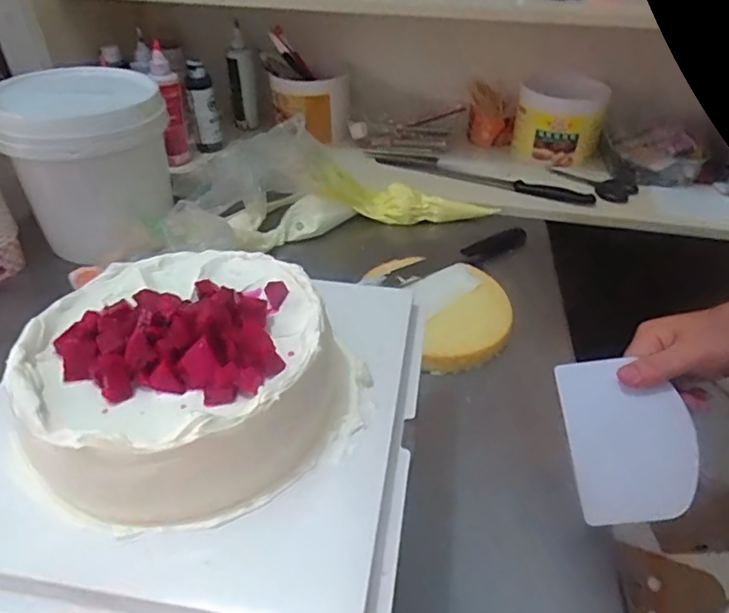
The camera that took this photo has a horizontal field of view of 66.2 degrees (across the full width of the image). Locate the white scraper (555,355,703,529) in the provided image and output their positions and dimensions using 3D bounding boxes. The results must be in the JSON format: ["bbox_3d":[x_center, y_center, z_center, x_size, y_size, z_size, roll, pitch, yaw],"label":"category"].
[{"bbox_3d":[0.215,0.105,0.452,0.095,0.006,0.126,-7,72,6],"label":"white scraper"}]

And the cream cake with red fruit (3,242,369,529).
[{"bbox_3d":[-0.111,0.031,0.352,0.192,0.066,0.191,-31,48,-33],"label":"cream cake with red fruit"}]

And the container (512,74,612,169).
[{"bbox_3d":[0.337,-0.328,0.968,0.144,0.116,0.140,13,40,16],"label":"container"}]

